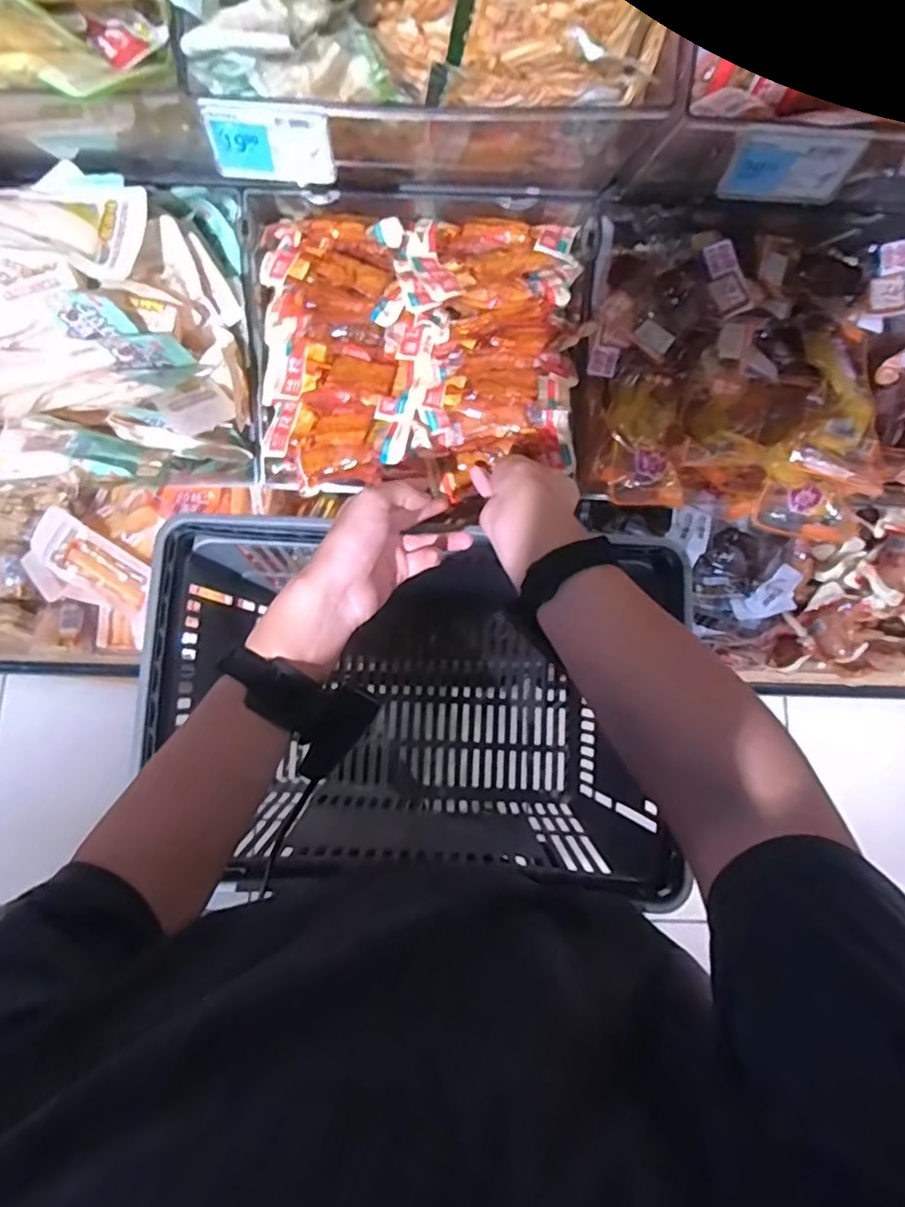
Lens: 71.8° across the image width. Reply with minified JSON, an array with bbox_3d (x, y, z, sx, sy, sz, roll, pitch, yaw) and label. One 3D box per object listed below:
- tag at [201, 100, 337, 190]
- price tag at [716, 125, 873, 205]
[{"bbox_3d":[-0.116,-0.293,0.401,0.075,0.044,0.011,5,79,0],"label":"tag"},{"bbox_3d":[0.217,-0.280,0.405,0.077,0.047,0.007,0,68,1],"label":"price tag"}]

